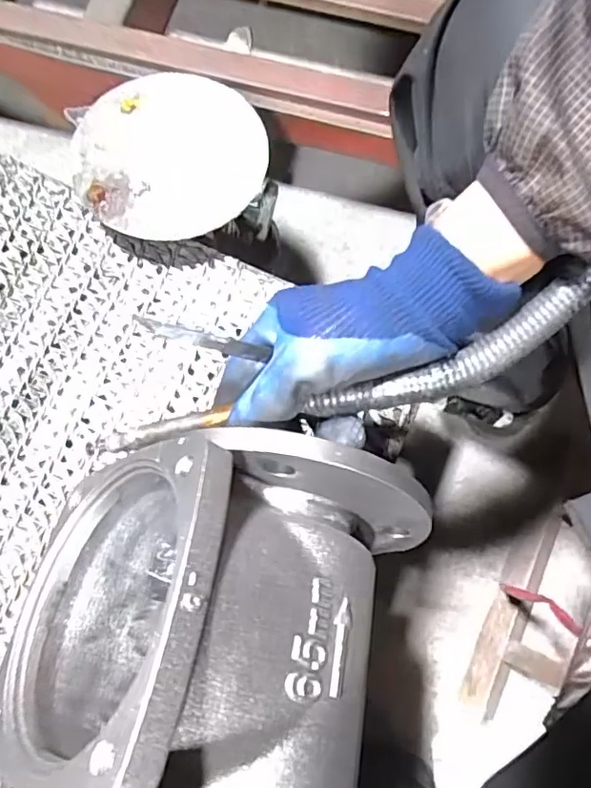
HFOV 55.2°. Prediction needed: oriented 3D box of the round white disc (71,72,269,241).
[{"bbox_3d":[-0.108,-0.207,0.489,0.163,0.017,0.149,0,74,0],"label":"round white disc"}]

